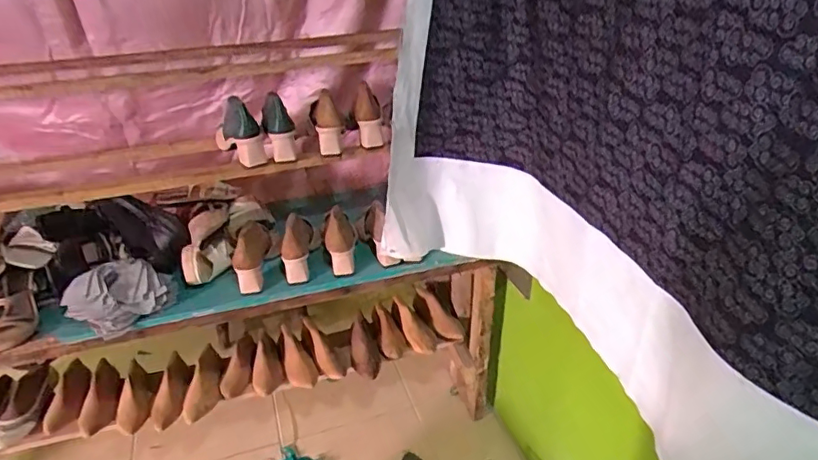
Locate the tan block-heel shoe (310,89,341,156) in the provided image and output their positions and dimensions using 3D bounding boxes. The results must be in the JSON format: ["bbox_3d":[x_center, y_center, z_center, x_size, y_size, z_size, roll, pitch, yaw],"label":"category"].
[{"bbox_3d":[-0.183,-0.237,1.225,0.061,0.090,0.193,-6,31,-8],"label":"tan block-heel shoe"}]

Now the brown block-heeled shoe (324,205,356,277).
[{"bbox_3d":[-0.156,0.028,1.266,0.069,0.067,0.168,-5,53,-5],"label":"brown block-heeled shoe"}]

